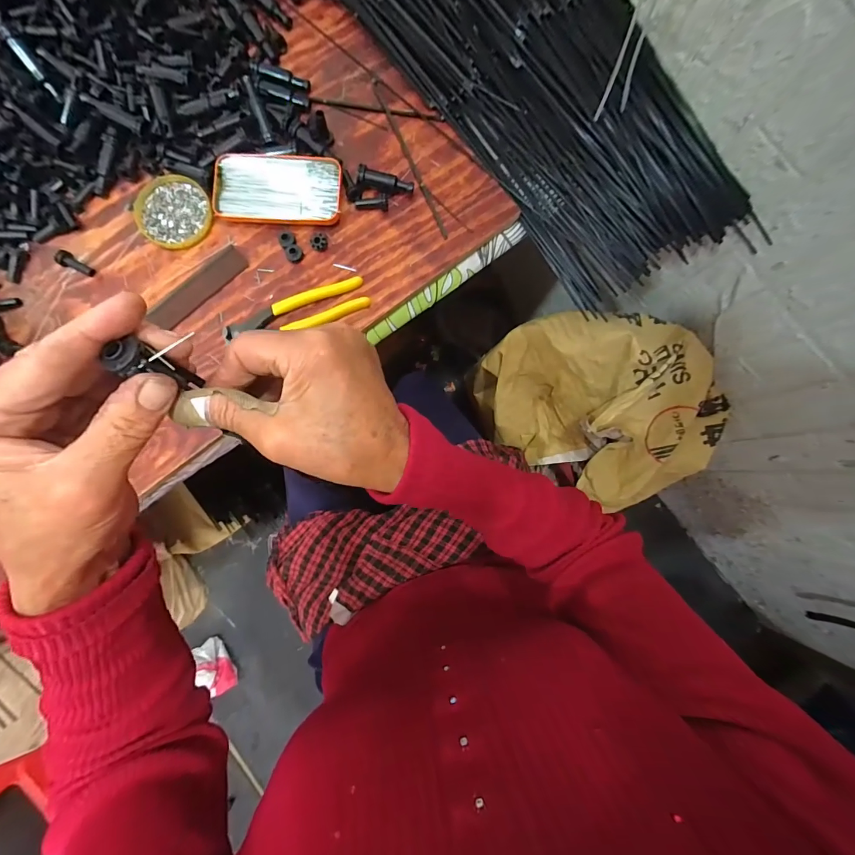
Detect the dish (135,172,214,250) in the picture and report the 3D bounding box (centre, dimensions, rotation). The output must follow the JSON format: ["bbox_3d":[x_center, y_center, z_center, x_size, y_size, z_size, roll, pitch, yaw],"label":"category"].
[{"bbox_3d":[-0.300,-0.255,0.450,0.093,0.008,0.082,43,85,3],"label":"dish"}]

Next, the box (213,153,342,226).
[{"bbox_3d":[-0.175,-0.279,0.449,0.143,0.021,0.072,4,84,-1],"label":"box"}]

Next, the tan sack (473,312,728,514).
[{"bbox_3d":[0.301,-0.045,0.689,0.405,0.194,0.284,32,85,2],"label":"tan sack"}]

